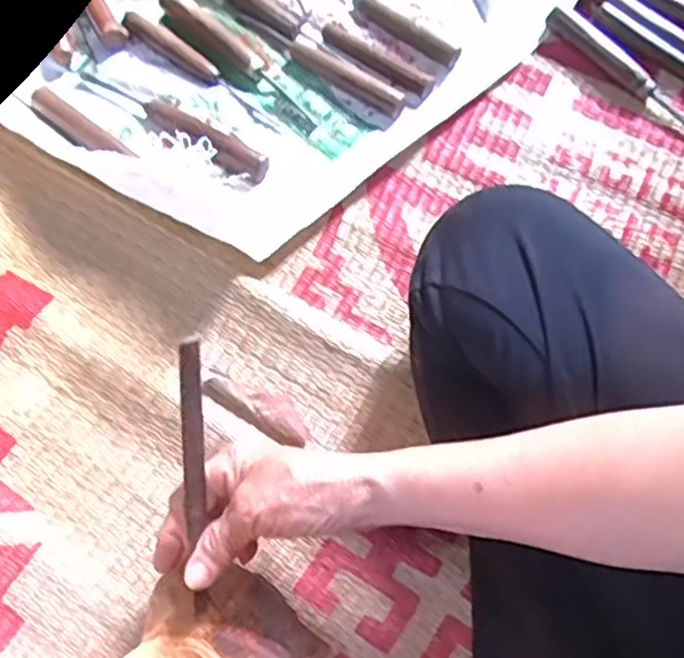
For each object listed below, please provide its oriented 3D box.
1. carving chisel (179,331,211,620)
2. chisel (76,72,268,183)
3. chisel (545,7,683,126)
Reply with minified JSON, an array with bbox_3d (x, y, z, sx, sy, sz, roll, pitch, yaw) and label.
[{"bbox_3d":[-0.084,0.088,0.414,0.012,0.009,0.168,0,101,3],"label":"carving chisel"},{"bbox_3d":[-0.141,-0.172,0.586,0.184,0.020,0.023,31,75,12],"label":"chisel"},{"bbox_3d":[0.242,-0.202,0.584,0.182,0.021,0.017,42,78,14],"label":"chisel"}]

